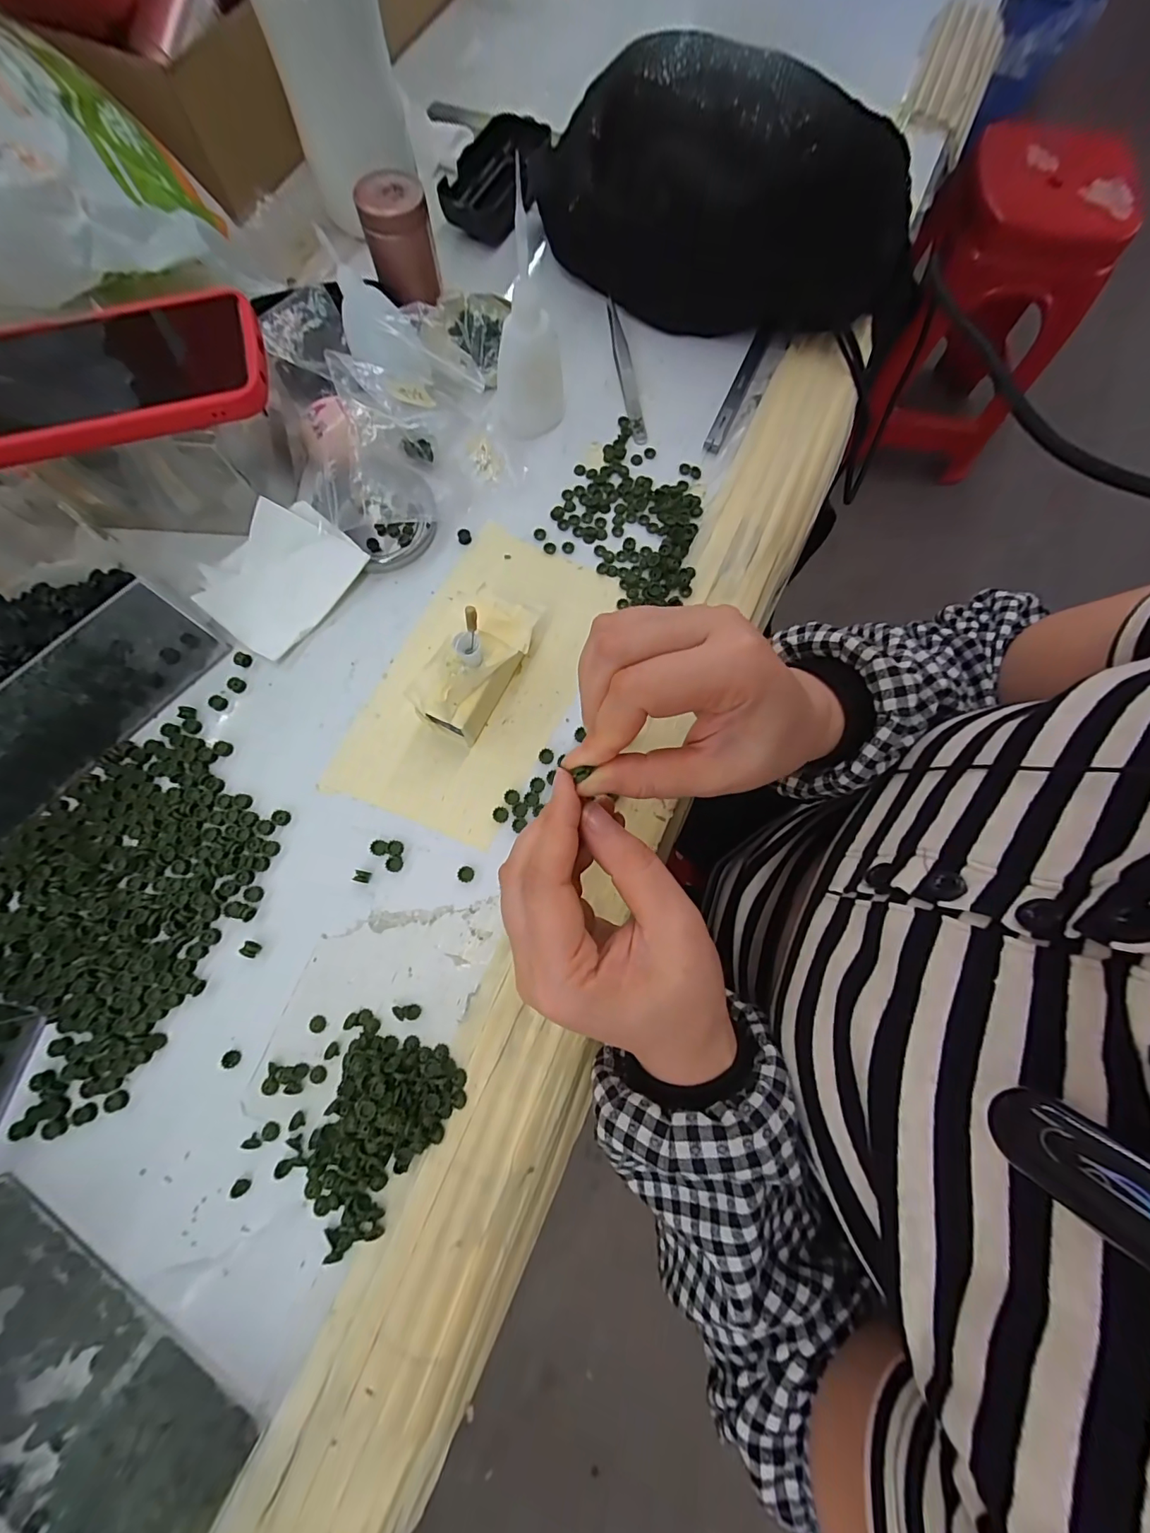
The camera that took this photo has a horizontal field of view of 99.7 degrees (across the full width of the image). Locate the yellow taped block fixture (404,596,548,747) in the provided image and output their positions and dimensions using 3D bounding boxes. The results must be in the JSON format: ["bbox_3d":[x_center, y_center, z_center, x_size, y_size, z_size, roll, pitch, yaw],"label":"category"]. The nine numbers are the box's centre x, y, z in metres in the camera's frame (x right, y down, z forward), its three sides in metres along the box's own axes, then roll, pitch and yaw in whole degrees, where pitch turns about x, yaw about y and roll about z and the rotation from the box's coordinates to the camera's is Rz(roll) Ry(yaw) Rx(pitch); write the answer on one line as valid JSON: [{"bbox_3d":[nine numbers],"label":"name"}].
[{"bbox_3d":[-0.053,-0.058,0.280,0.045,0.043,0.089,29,77,5],"label":"yellow taped block fixture"}]

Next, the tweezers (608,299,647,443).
[{"bbox_3d":[0.036,-0.292,0.355,0.012,0.006,0.129,-9,77,-4],"label":"tweezers"}]

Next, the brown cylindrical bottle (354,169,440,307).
[{"bbox_3d":[-0.119,-0.360,0.332,0.043,0.050,0.039,-11,77,-4],"label":"brown cylindrical bottle"}]

